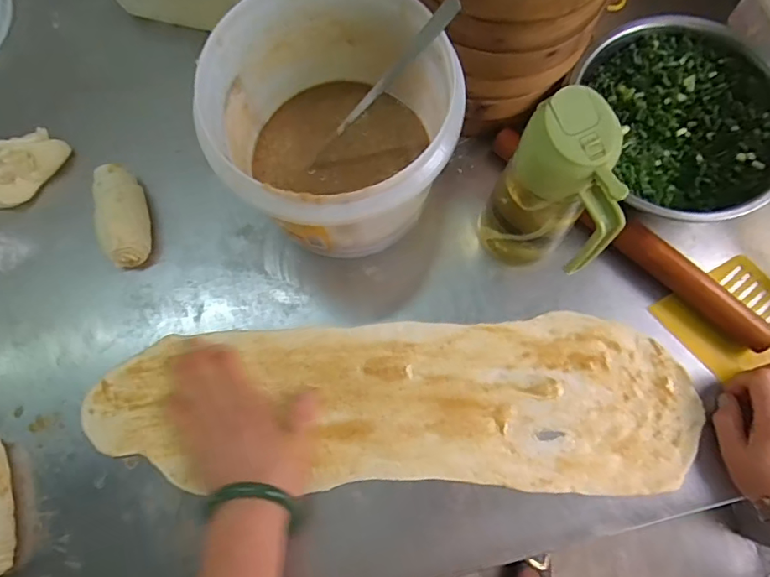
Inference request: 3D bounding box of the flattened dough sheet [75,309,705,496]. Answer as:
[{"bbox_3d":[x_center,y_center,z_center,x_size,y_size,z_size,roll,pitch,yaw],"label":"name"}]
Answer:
[{"bbox_3d":[0.005,0.097,0.464,0.507,0.011,0.141,1,76,1],"label":"flattened dough sheet"}]

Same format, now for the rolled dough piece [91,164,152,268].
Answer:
[{"bbox_3d":[-0.246,-0.069,0.497,0.046,0.038,0.096,-17,77,-3],"label":"rolled dough piece"}]

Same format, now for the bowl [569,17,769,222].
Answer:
[{"bbox_3d":[0.265,-0.146,0.491,0.177,0.064,0.194,-16,76,-3],"label":"bowl"}]

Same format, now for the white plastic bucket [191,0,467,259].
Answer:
[{"bbox_3d":[-0.042,-0.128,0.447,0.183,0.154,0.185,0,76,1],"label":"white plastic bucket"}]

